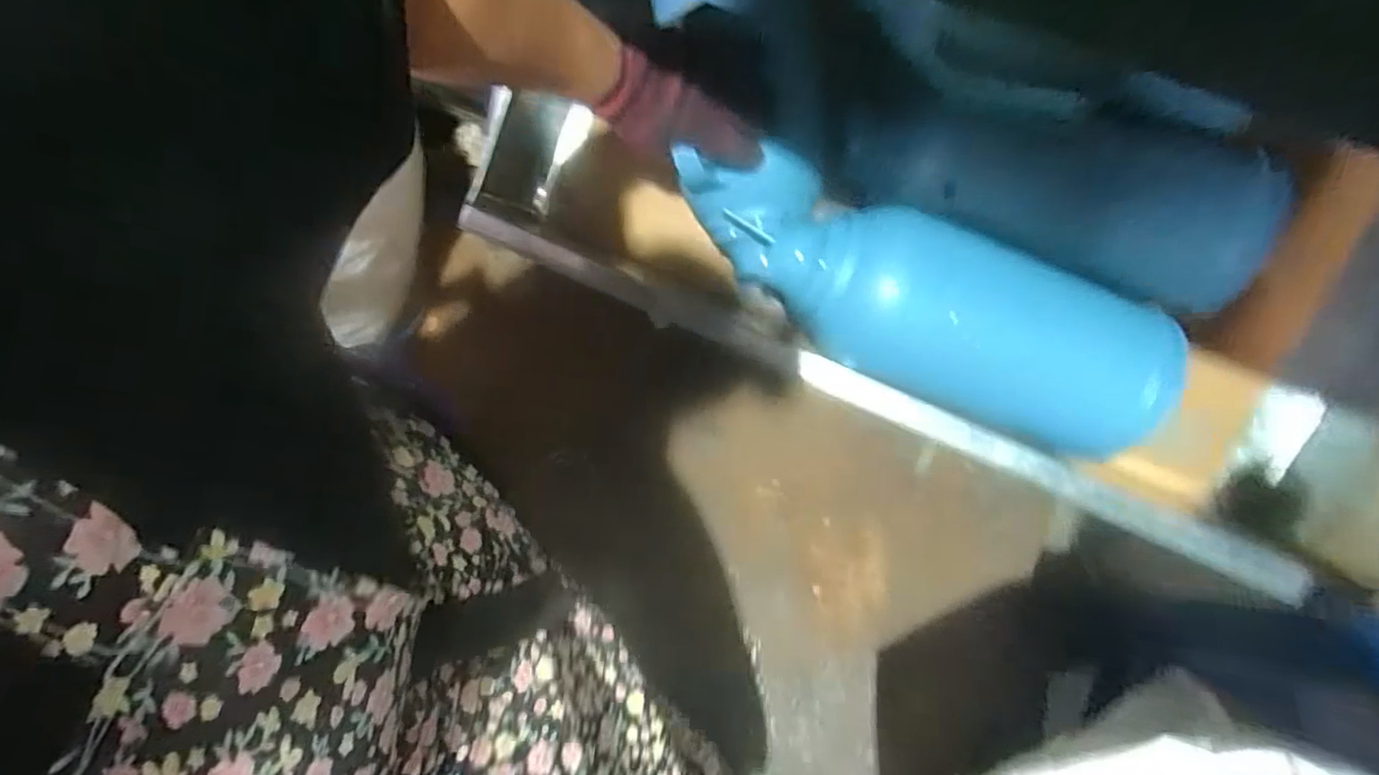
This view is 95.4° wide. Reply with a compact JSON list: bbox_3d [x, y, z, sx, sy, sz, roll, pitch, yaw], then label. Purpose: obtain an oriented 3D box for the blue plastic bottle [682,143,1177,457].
[{"bbox_3d":[0.196,-0.075,0.561,0.445,0.118,0.141,29,77,11],"label":"blue plastic bottle"}]

